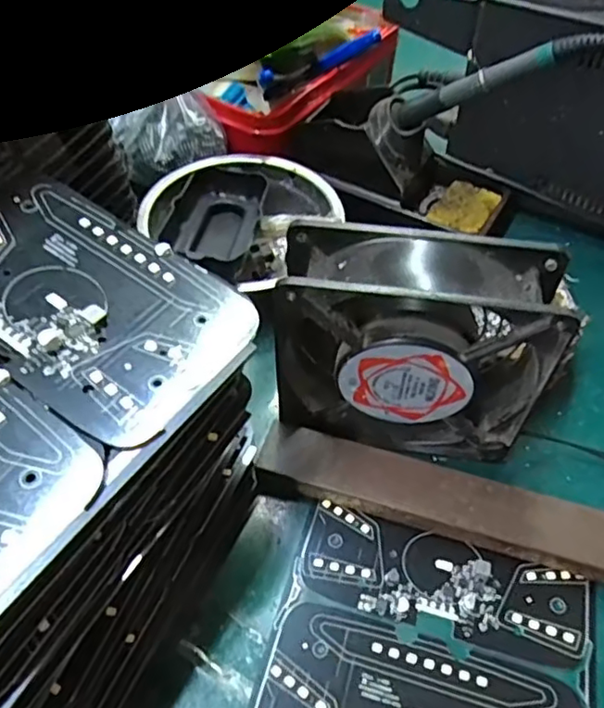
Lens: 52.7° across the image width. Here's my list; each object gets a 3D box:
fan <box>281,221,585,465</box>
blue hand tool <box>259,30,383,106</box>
[{"bbox_3d":[0.050,0.000,0.288,0.122,0.113,0.042,7,51,3],"label":"fan"},{"bbox_3d":[0.014,-0.221,0.471,0.011,0.013,0.127,-43,25,-30],"label":"blue hand tool"}]

